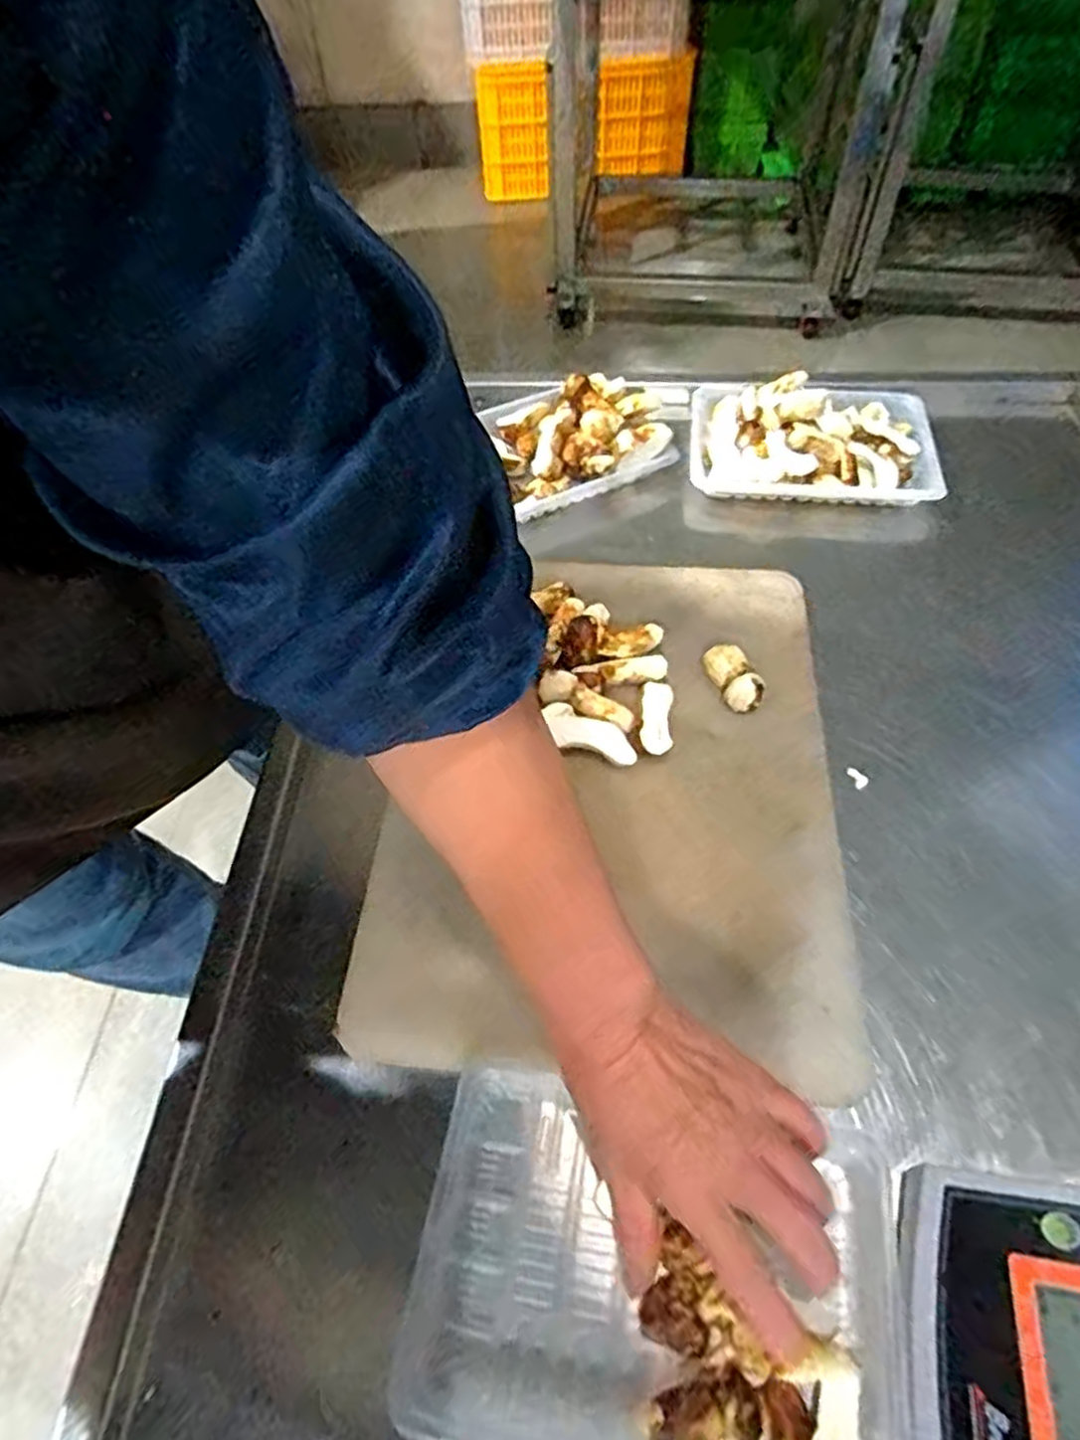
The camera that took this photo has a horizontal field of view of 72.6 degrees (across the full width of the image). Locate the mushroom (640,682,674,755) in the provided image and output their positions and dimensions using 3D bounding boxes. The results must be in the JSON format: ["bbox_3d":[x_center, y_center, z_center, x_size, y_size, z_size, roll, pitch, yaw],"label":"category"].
[{"bbox_3d":[0.080,-0.002,0.505,0.021,0.014,0.051,4,56,5],"label":"mushroom"}]

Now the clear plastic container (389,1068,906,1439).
[{"bbox_3d":[0.050,0.257,0.337,0.212,0.023,0.144,9,55,8],"label":"clear plastic container"}]

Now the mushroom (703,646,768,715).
[{"bbox_3d":[0.137,-0.031,0.522,0.024,0.019,0.055,-20,57,-11],"label":"mushroom"}]

